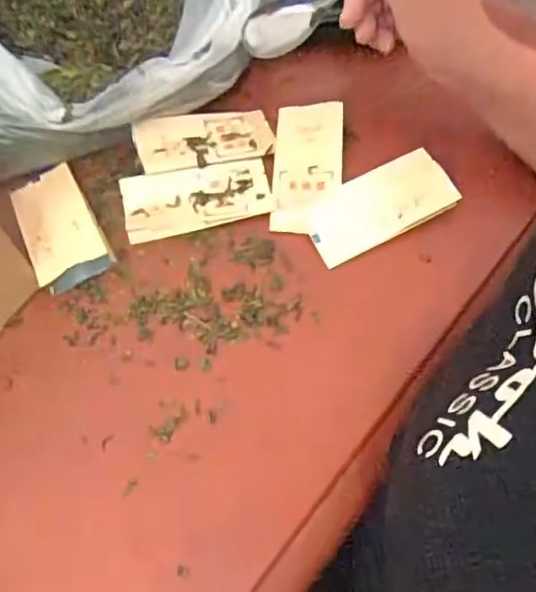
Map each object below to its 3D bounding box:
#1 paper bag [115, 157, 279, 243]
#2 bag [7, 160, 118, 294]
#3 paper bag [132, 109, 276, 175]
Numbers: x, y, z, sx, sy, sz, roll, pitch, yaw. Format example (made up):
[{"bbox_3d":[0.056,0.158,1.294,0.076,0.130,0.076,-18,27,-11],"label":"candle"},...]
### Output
[{"bbox_3d":[-0.053,-0.074,0.456,0.107,0.016,0.050,-14,59,-5],"label":"paper bag"},{"bbox_3d":[-0.154,-0.052,0.450,0.052,0.014,0.103,-27,61,-12],"label":"bag"},{"bbox_3d":[-0.048,-0.122,0.476,0.104,0.011,0.047,-12,64,-17],"label":"paper bag"}]

